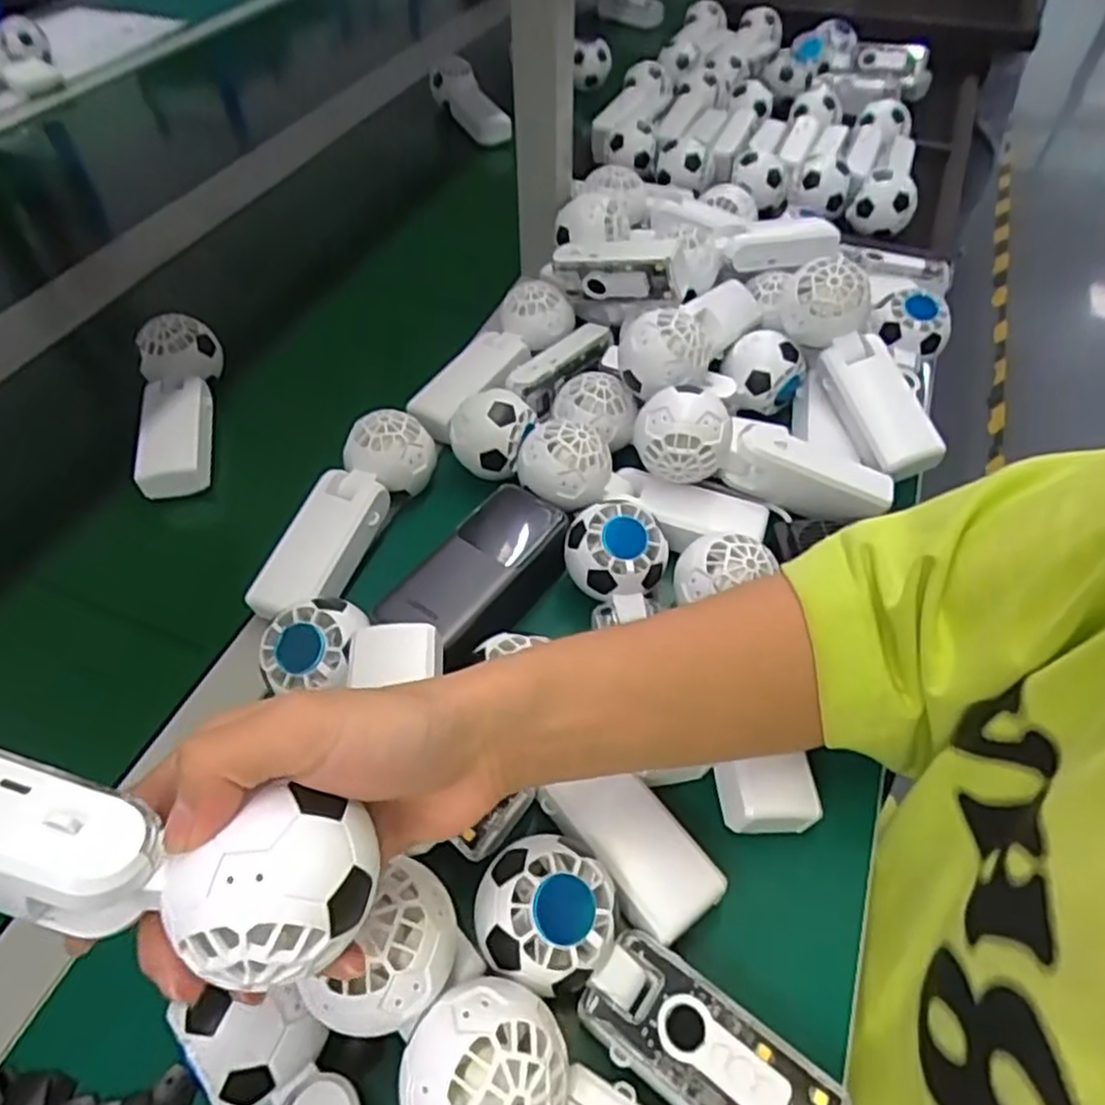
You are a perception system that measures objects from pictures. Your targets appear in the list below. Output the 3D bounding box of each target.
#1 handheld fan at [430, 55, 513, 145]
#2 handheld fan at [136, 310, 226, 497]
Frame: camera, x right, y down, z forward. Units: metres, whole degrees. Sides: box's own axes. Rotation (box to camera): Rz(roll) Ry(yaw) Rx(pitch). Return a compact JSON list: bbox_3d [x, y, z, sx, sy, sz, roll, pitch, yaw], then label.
[{"bbox_3d":[-0.111,-0.591,0.936,0.052,0.058,0.205,-19,53,-14],"label":"handheld fan"},{"bbox_3d":[-0.293,-0.117,0.551,0.059,0.054,0.149,-11,52,-7],"label":"handheld fan"}]

